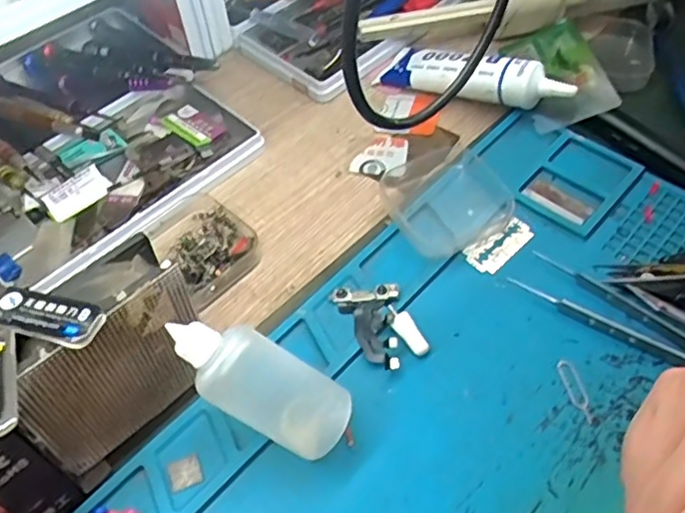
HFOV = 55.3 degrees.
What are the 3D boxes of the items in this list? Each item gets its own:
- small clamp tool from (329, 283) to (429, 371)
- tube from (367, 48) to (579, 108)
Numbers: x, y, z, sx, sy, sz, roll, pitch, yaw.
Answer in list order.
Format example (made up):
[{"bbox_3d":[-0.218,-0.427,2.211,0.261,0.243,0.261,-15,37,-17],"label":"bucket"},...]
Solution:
[{"bbox_3d":[0.019,0.033,0.331,0.030,0.009,0.052,-22,55,-15],"label":"small clamp tool"},{"bbox_3d":[0.087,-0.123,0.440,0.138,0.027,0.037,19,54,33],"label":"tube"}]

